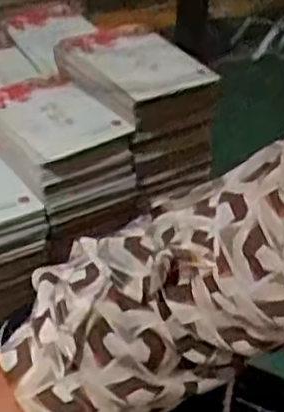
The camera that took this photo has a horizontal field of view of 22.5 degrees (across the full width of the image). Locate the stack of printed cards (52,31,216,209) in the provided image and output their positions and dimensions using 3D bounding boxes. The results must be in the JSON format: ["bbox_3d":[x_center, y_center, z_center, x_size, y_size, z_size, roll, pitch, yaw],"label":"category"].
[{"bbox_3d":[-0.005,-0.085,0.675,0.093,0.124,0.117,-24,44,-28],"label":"stack of printed cards"}]

